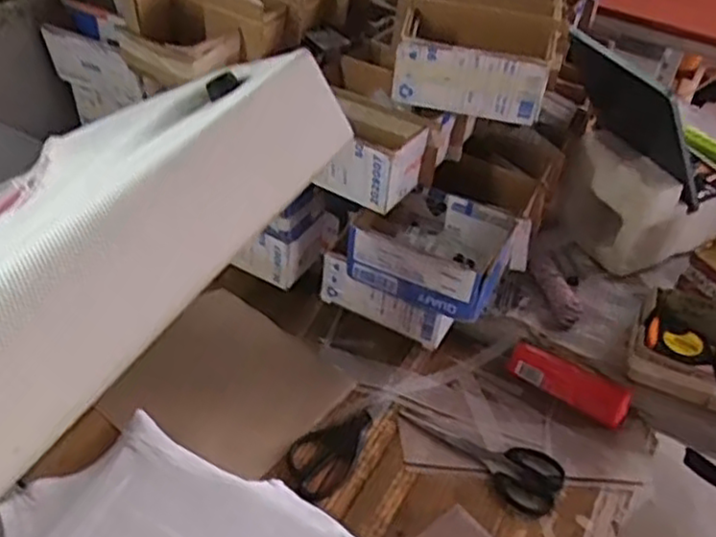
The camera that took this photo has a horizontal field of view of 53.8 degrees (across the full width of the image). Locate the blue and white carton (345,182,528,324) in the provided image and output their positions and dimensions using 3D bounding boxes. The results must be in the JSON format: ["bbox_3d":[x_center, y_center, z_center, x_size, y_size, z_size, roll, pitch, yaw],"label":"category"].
[{"bbox_3d":[0.077,-0.022,0.760,0.152,0.072,0.108,22,45,17],"label":"blue and white carton"}]

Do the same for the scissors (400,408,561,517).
[{"bbox_3d":[0.127,0.194,0.746,0.175,0.006,0.070,24,46,19],"label":"scissors"}]

